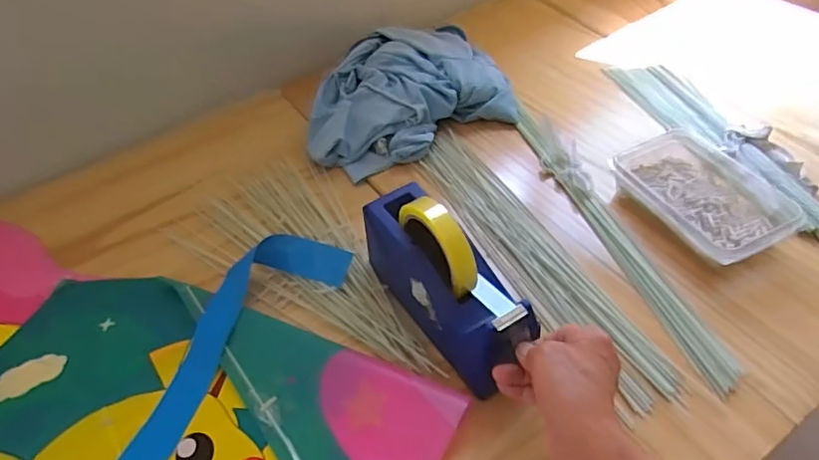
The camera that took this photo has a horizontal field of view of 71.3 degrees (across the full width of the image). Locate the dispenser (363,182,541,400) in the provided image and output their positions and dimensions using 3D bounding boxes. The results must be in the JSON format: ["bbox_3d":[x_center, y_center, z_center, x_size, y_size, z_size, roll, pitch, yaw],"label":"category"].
[{"bbox_3d":[0.033,0.042,0.533,0.066,0.120,0.198,-29,50,-21],"label":"dispenser"}]

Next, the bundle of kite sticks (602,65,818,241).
[{"bbox_3d":[0.398,-0.117,0.720,0.078,0.028,0.418,-17,47,-11],"label":"bundle of kite sticks"}]

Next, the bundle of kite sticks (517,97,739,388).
[{"bbox_3d":[0.221,-0.016,0.646,0.045,0.022,0.438,-16,47,-10],"label":"bundle of kite sticks"}]

